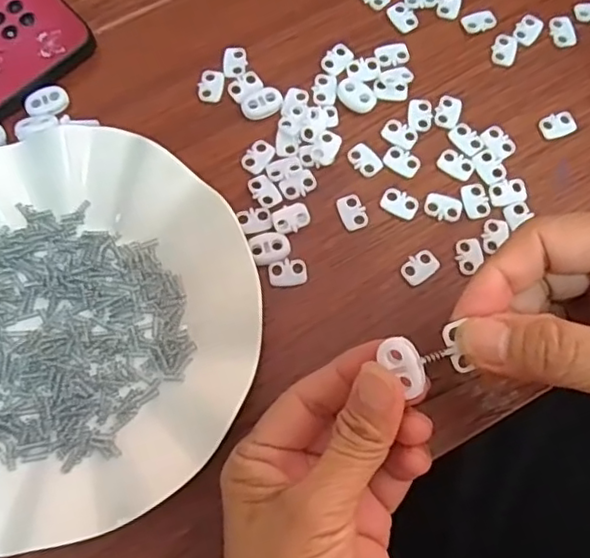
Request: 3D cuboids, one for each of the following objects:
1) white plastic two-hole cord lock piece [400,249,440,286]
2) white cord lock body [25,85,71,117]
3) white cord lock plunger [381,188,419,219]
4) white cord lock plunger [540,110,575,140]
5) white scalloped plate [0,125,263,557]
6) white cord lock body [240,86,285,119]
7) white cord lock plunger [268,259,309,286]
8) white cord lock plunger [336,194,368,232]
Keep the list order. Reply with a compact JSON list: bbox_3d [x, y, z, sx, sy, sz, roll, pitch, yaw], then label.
[{"bbox_3d":[0.063,-0.006,0.305,0.019,0.004,0.013,-37,77,-10],"label":"white plastic two-hole cord lock piece"},{"bbox_3d":[-0.133,-0.095,0.329,0.022,0.004,0.017,-27,76,-8],"label":"white cord lock body"},{"bbox_3d":[0.054,-0.039,0.314,0.019,0.004,0.014,27,76,7],"label":"white cord lock plunger"},{"bbox_3d":[0.141,-0.082,0.328,0.018,0.005,0.014,-23,75,-7],"label":"white cord lock plunger"},{"bbox_3d":[-0.110,0.020,0.282,0.177,0.020,0.184,0,74,0],"label":"white scalloped plate"},{"bbox_3d":[-0.018,-0.095,0.330,0.022,0.004,0.017,-22,75,-6],"label":"white cord lock body"},{"bbox_3d":[-0.003,-0.003,0.303,0.019,0.004,0.013,-4,74,-1],"label":"white cord lock plunger"},{"bbox_3d":[0.030,-0.035,0.313,0.013,0.004,0.019,-18,75,-5],"label":"white cord lock plunger"}]

